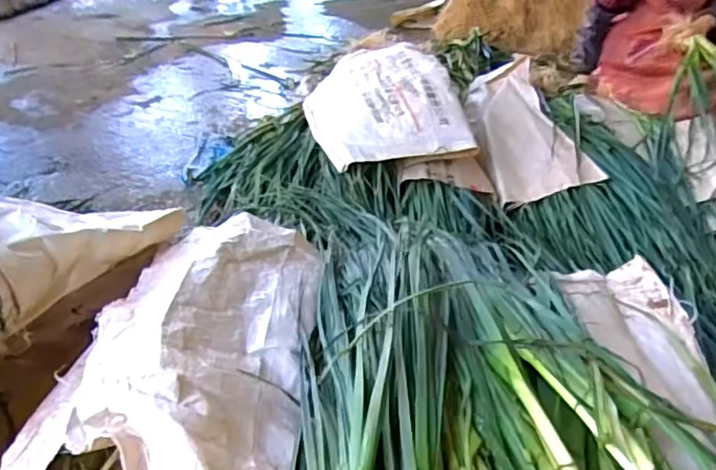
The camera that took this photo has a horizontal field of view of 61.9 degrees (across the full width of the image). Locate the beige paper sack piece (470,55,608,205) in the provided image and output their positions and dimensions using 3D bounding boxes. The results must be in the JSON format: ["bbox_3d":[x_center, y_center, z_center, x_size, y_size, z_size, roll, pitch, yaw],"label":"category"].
[{"bbox_3d":[0.384,-0.259,1.462,0.226,0.077,0.482,-16,47,2],"label":"beige paper sack piece"}]

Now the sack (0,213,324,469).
[{"bbox_3d":[-0.188,0.108,0.691,0.286,0.110,0.520,3,34,-1],"label":"sack"}]

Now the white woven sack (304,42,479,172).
[{"bbox_3d":[0.038,-0.327,1.383,0.308,0.115,0.472,-6,36,-15],"label":"white woven sack"}]

